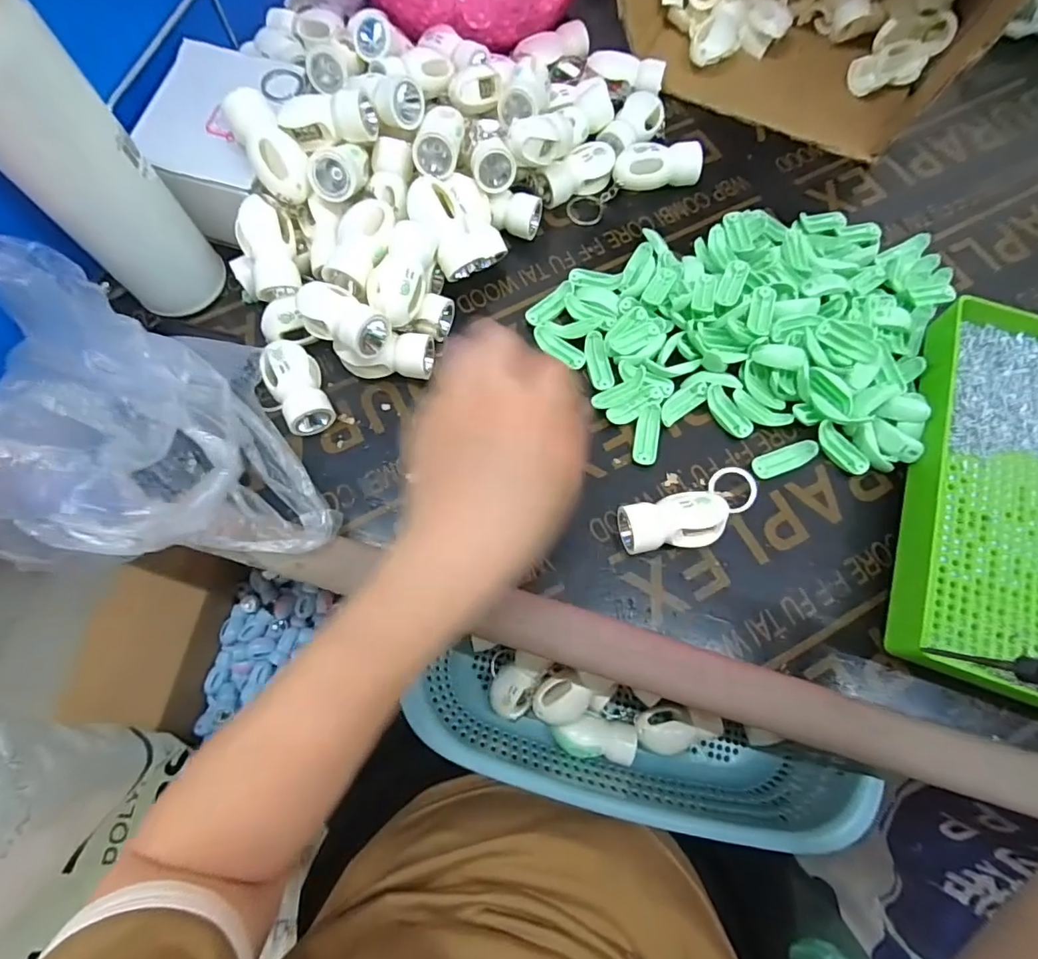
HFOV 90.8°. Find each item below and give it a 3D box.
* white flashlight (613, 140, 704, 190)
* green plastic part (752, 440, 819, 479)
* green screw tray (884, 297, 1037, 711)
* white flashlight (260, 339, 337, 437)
[{"bbox_3d":[0.110,-0.247,0.408,0.067,0.033,0.024,-5,71,-1],"label":"white flashlight"},{"bbox_3d":[0.175,-0.013,0.339,0.042,0.013,0.016,-17,72,-5],"label":"green plastic part"},{"bbox_3d":[0.323,0.011,0.318,0.150,0.040,0.244,17,72,6],"label":"green screw tray"},{"bbox_3d":[-0.148,-0.060,0.344,0.033,0.036,0.059,-24,72,-8],"label":"white flashlight"}]

